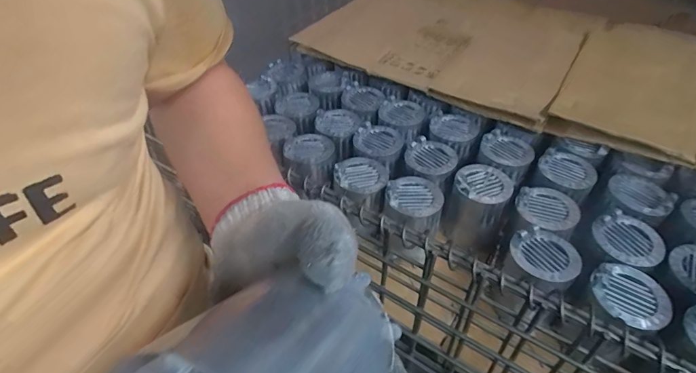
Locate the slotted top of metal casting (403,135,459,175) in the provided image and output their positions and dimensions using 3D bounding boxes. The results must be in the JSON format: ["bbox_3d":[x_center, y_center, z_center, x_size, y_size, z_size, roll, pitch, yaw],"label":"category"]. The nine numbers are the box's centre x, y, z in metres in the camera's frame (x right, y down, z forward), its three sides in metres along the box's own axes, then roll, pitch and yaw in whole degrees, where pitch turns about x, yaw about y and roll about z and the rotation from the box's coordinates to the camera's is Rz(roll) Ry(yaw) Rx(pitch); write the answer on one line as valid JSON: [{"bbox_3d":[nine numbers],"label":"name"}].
[{"bbox_3d":[0.140,-0.053,0.687,0.085,0.017,0.078,-1,44,1],"label":"slotted top of metal casting"}]

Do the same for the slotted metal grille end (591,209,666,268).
[{"bbox_3d":[0.378,0.068,0.550,0.081,0.020,0.082,-1,44,1],"label":"slotted metal grille end"}]

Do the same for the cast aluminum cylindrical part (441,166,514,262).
[{"bbox_3d":[0.208,0.035,0.664,0.087,0.116,0.092,23,49,23],"label":"cast aluminum cylindrical part"}]

